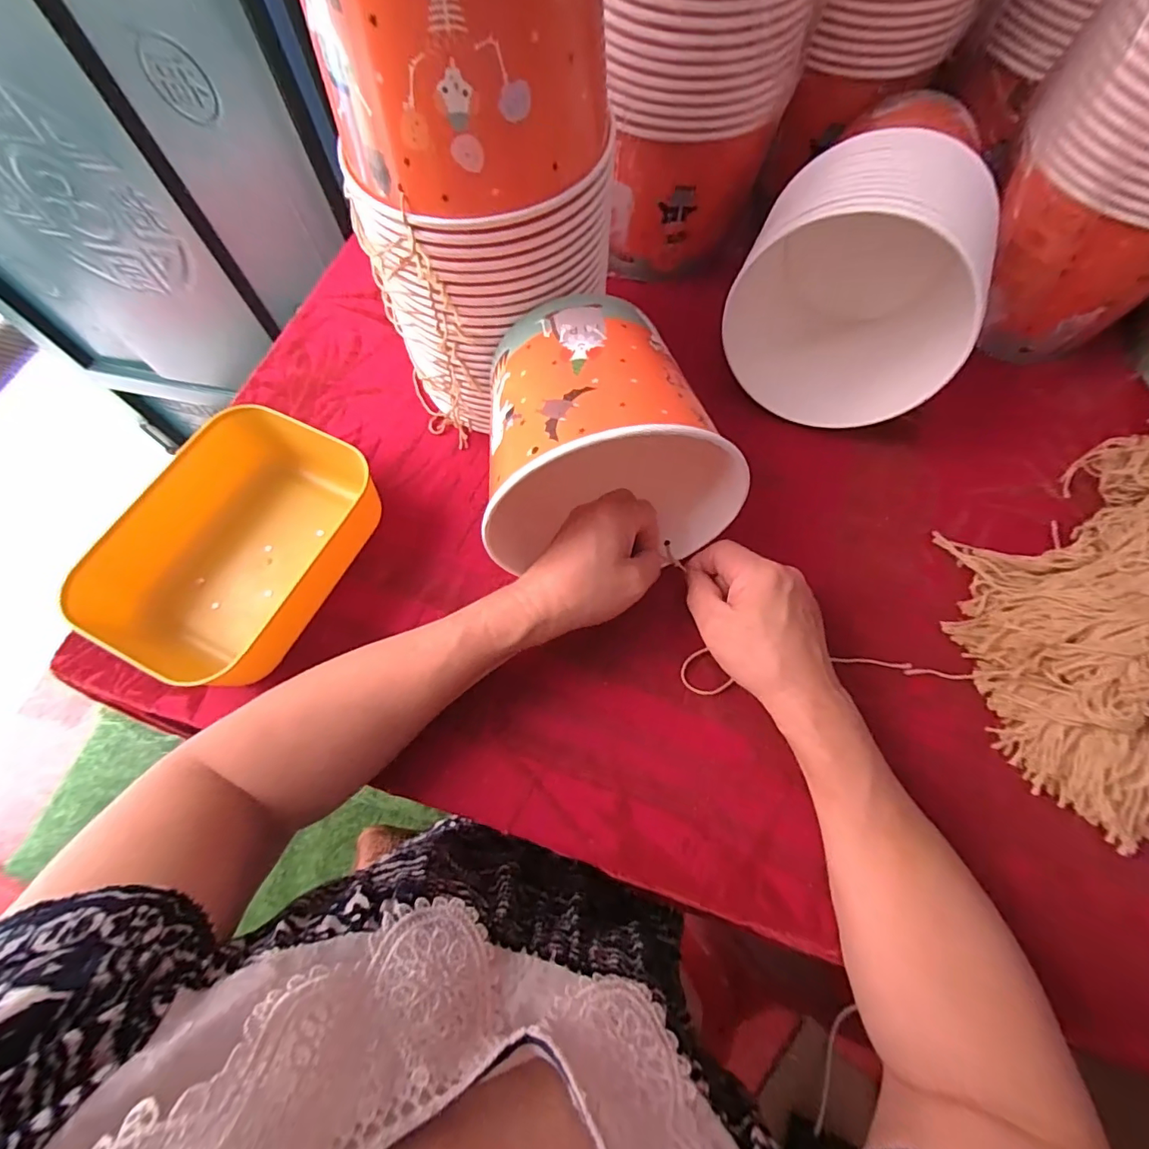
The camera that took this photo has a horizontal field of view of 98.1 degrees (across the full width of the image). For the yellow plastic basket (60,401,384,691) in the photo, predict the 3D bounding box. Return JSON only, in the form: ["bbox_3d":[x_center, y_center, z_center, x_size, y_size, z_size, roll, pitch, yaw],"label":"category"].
[{"bbox_3d":[-0.238,-0.025,0.368,0.144,0.060,0.193,23,70,9],"label":"yellow plastic basket"}]

